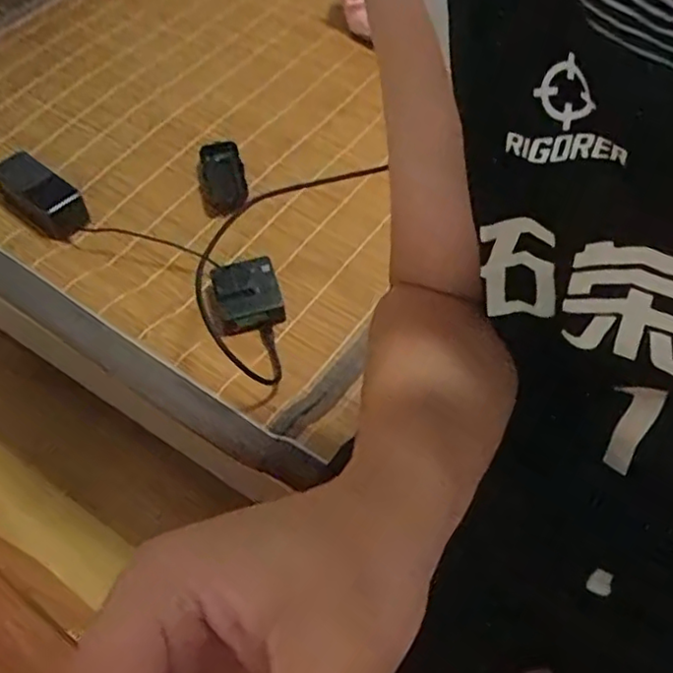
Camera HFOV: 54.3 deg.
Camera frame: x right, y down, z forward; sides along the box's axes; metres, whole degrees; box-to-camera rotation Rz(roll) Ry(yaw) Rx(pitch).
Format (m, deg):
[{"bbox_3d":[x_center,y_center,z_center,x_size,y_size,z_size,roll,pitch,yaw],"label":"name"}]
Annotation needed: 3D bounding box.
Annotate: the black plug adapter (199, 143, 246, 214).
[{"bbox_3d":[-0.149,-0.211,0.863,0.052,0.023,0.114,-14,56,-5],"label":"black plug adapter"}]

